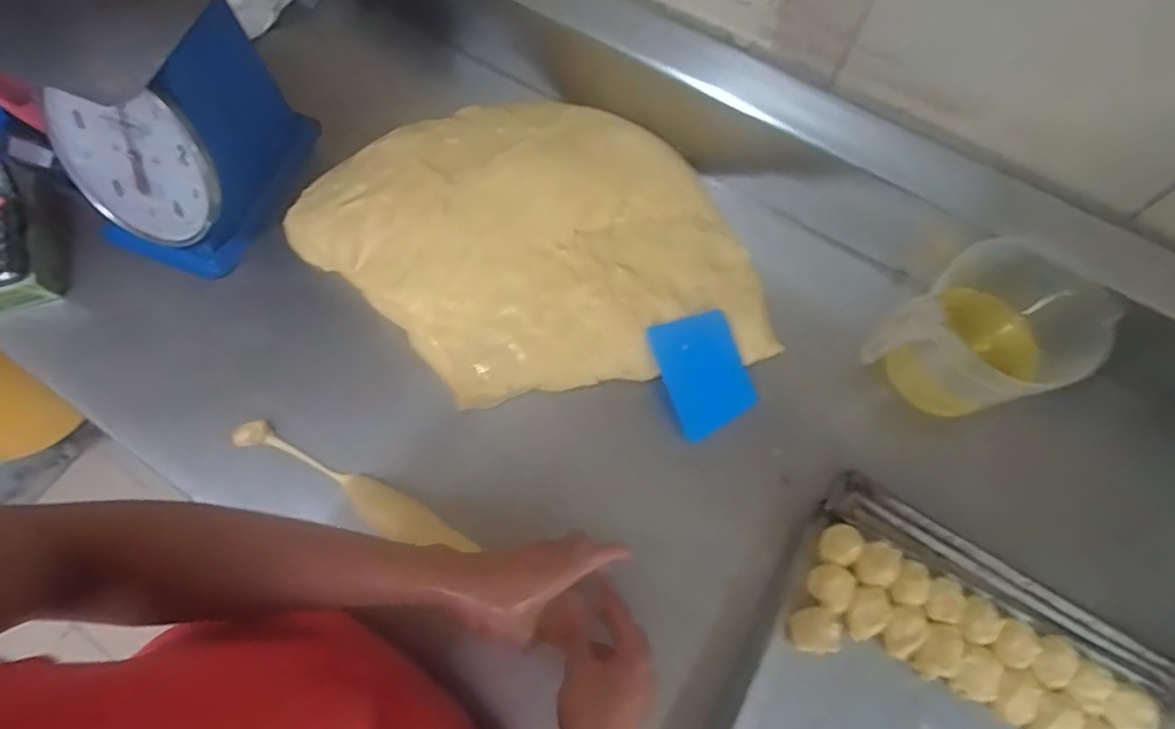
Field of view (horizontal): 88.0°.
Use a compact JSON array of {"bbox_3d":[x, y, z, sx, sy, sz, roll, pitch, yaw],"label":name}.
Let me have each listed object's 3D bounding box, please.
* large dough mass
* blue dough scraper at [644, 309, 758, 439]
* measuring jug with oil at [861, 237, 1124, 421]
[{"bbox_3d":[-0.078,-0.148,0.702,0.523,0.074,0.375,-8,68,-3],"label":"large dough mass"},{"bbox_3d":[0.126,0.008,0.652,0.090,0.007,0.125,-23,95,-9],"label":"blue dough scraper"},{"bbox_3d":[0.393,-0.034,0.604,0.146,0.129,0.169,40,74,15],"label":"measuring jug with oil"}]

